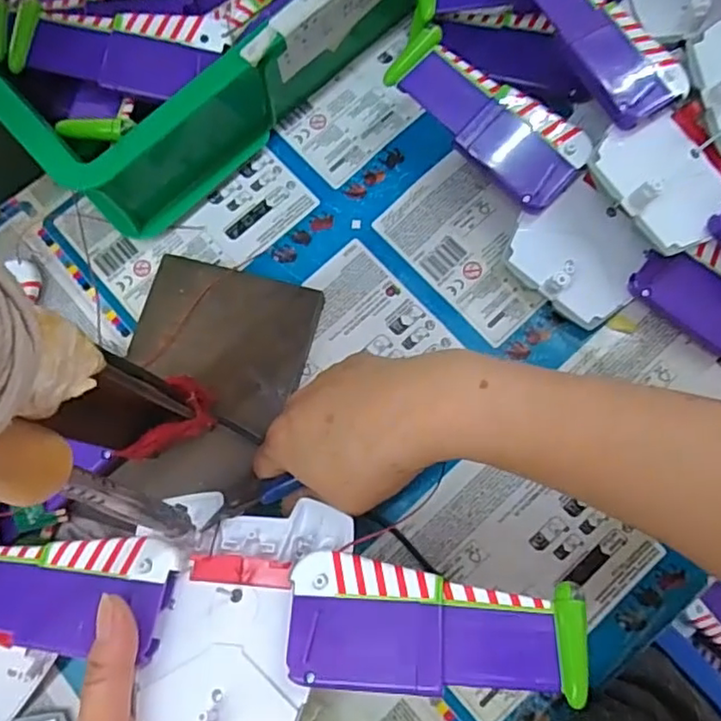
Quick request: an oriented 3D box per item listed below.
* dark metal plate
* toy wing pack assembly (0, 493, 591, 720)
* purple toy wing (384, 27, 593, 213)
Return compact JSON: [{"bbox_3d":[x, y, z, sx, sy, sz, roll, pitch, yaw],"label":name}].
[{"bbox_3d":[-0.086,0.011,0.353,0.098,0.007,0.134,14,77,3],"label":"dark metal plate"},{"bbox_3d":[-0.055,0.118,0.279,0.289,0.041,0.095,1,77,10],"label":"toy wing pack assembly"},{"bbox_3d":[0.071,-0.137,0.349,0.116,0.020,0.049,43,82,10],"label":"purple toy wing"}]

